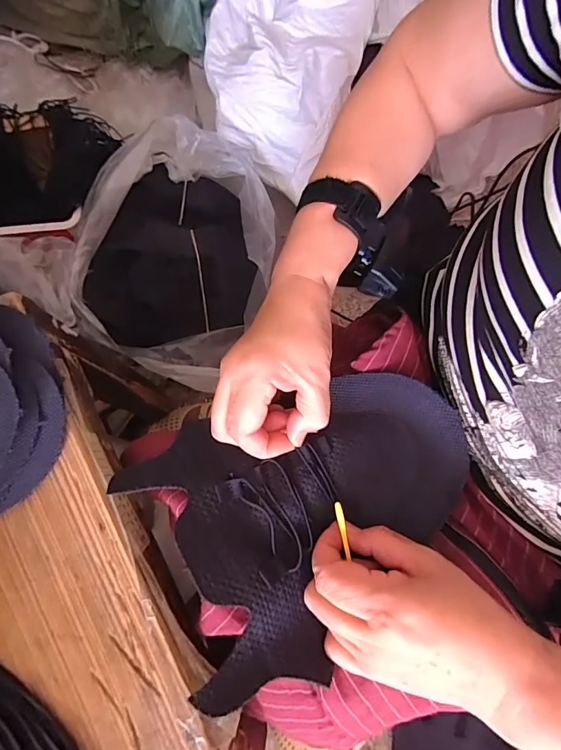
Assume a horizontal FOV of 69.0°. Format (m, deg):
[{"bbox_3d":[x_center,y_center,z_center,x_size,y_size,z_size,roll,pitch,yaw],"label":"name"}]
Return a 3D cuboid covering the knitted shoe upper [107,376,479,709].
[{"bbox_3d":[0.025,0.095,0.288,0.233,0.046,0.172,-20,76,-5],"label":"knitted shoe upper"}]

